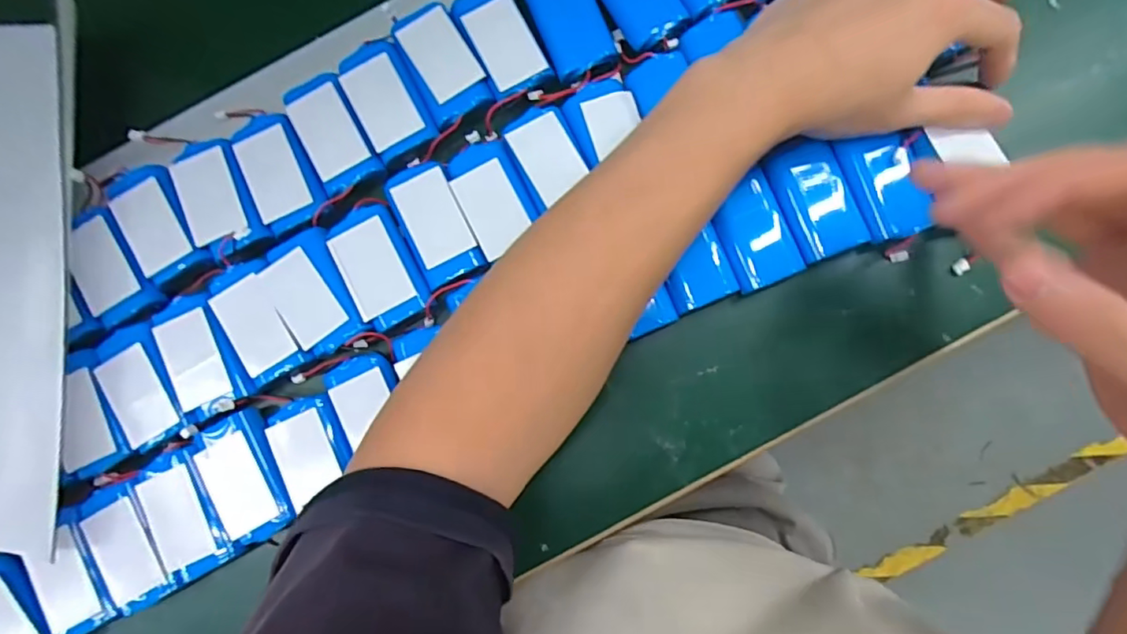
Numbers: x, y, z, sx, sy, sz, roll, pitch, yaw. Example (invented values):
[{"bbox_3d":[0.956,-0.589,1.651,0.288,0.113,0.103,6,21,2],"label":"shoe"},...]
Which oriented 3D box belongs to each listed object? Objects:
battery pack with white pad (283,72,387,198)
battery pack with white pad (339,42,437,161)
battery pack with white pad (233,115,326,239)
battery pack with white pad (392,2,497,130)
[{"bbox_3d":[-0.132,-0.105,0.314,0.036,0.010,0.068,-27,82,0],"label":"battery pack with white pad"},{"bbox_3d":[-0.100,-0.124,0.314,0.036,0.011,0.065,-29,82,0],"label":"battery pack with white pad"},{"bbox_3d":[-0.162,-0.083,0.315,0.036,0.013,0.069,-26,82,1],"label":"battery pack with white pad"},{"bbox_3d":[-0.069,-0.143,0.313,0.038,0.006,0.065,-28,82,0],"label":"battery pack with white pad"}]

